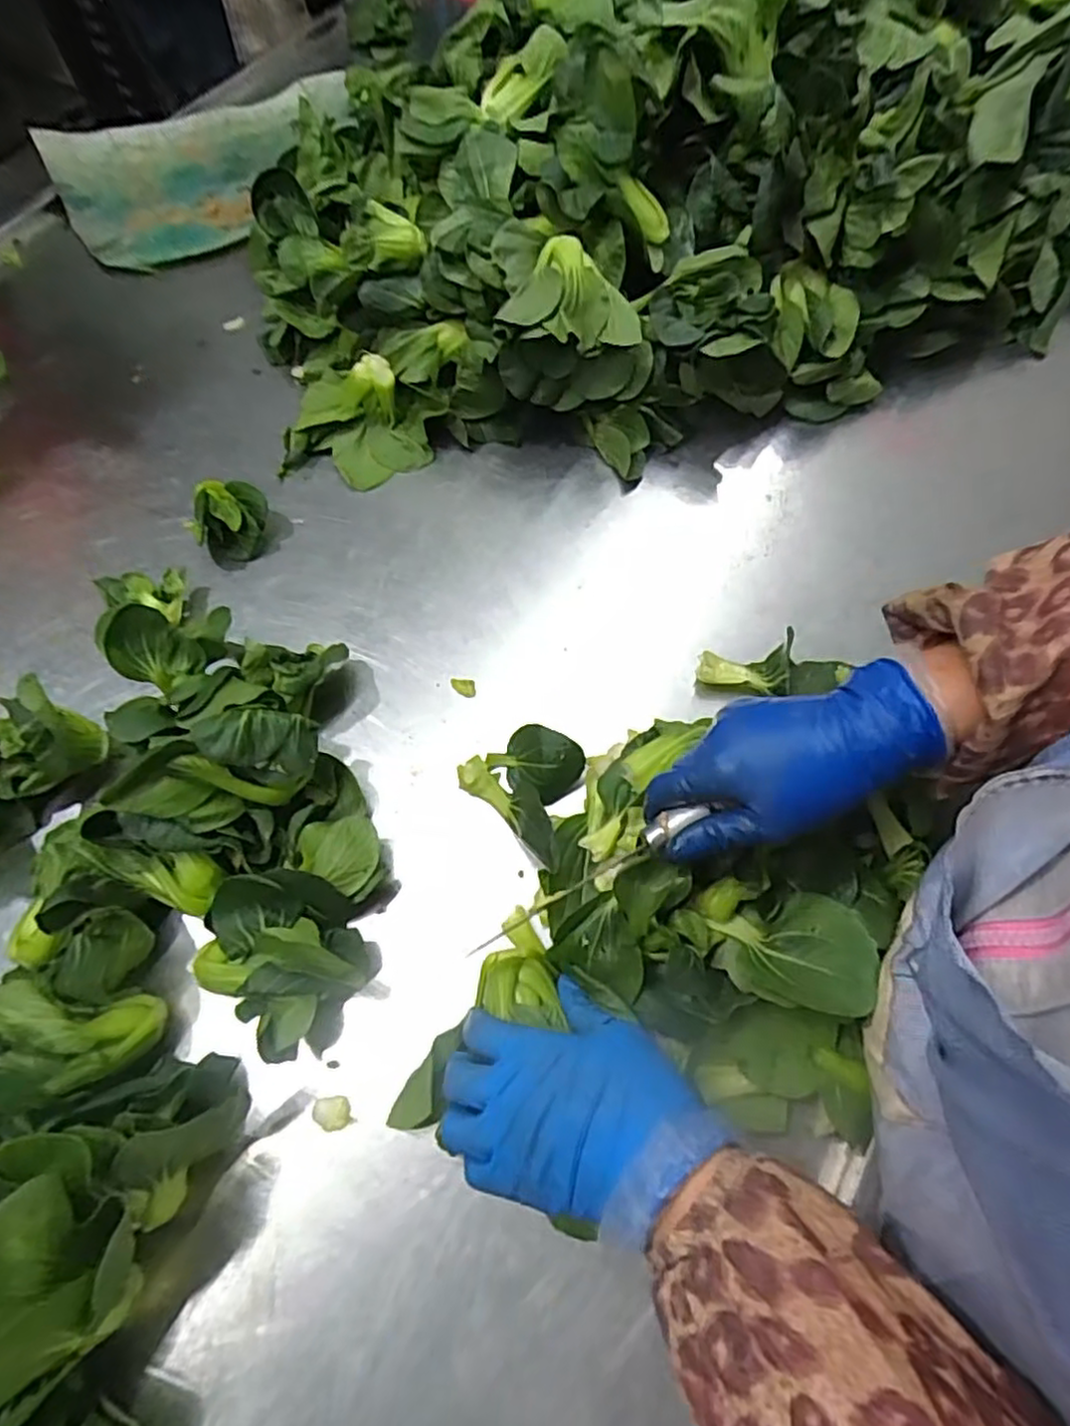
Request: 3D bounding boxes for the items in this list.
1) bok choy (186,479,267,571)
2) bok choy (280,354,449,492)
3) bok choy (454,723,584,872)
[{"bbox_3d":[-0.240,-0.148,0.542,0.051,0.033,0.060,8,65,4],"label":"bok choy"},{"bbox_3d":[-0.154,-0.244,0.578,0.130,0.056,0.107,25,67,11],"label":"bok choy"},{"bbox_3d":[0.001,0.047,0.450,0.068,0.028,0.085,-42,71,-17],"label":"bok choy"}]

